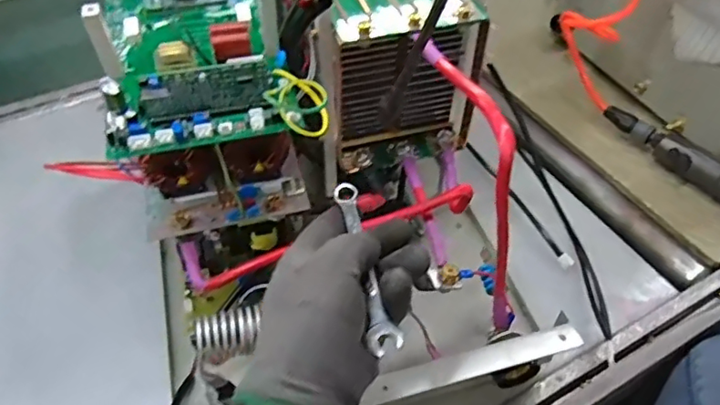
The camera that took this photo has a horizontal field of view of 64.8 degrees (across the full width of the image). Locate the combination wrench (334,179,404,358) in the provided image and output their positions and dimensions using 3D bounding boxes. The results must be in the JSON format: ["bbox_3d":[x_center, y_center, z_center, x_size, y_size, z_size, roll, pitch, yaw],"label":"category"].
[{"bbox_3d":[0.004,0.036,0.362,0.018,0.006,0.127,-8,51,-9],"label":"combination wrench"}]

